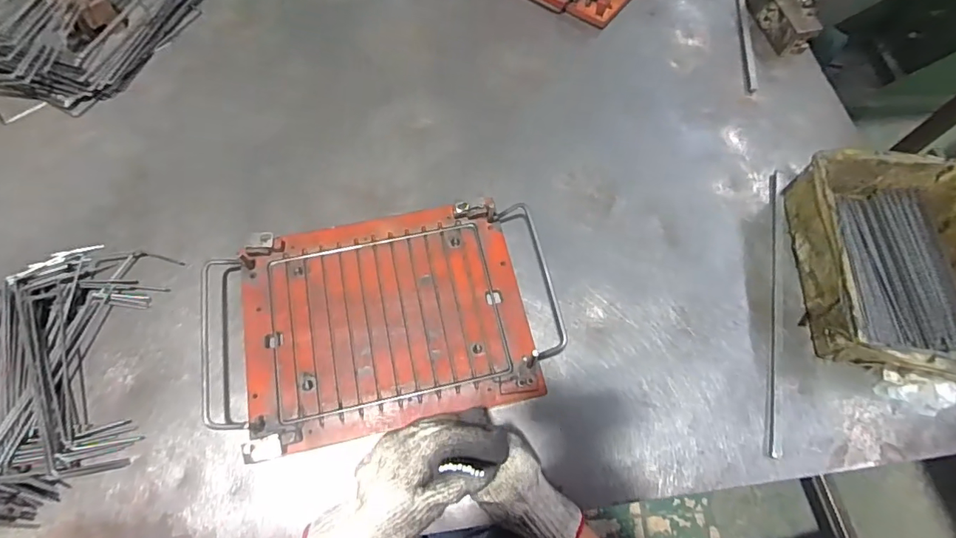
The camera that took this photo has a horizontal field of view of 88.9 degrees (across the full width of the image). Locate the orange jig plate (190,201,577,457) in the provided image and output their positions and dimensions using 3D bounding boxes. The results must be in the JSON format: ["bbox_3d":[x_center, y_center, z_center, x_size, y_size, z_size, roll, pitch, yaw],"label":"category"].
[{"bbox_3d":[-0.099,0.051,0.540,0.385,0.034,0.240,-11,67,-8],"label":"orange jig plate"}]

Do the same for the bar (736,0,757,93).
[{"bbox_3d":[0.421,-0.412,0.776,0.018,0.007,0.338,6,67,5],"label":"bar"}]

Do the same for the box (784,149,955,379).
[{"bbox_3d":[0.469,-0.011,0.545,0.179,0.070,0.261,6,67,1],"label":"box"}]

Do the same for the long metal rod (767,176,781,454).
[{"bbox_3d":[0.348,0.033,0.569,0.013,0.006,0.356,14,66,3],"label":"long metal rod"}]

